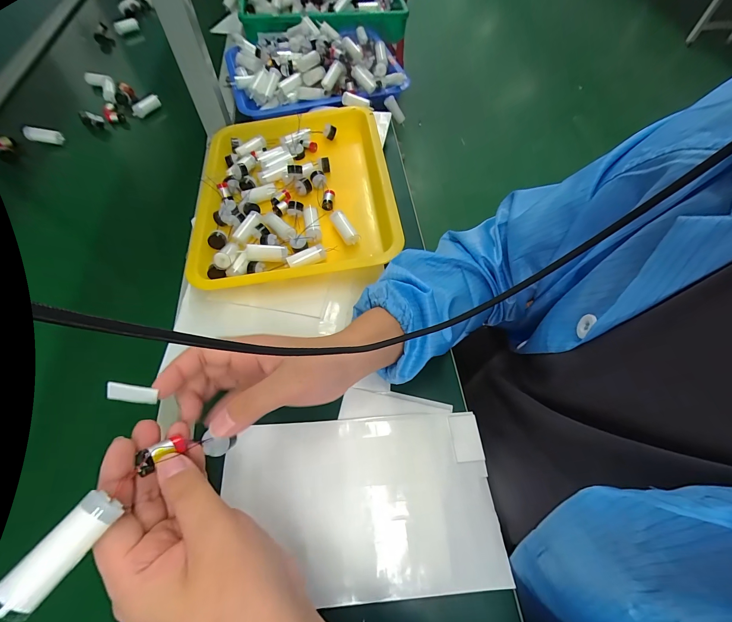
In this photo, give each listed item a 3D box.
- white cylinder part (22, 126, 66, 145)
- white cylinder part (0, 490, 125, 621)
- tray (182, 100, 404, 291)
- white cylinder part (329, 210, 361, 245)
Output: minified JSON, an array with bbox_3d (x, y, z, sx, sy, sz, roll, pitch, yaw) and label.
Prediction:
[{"bbox_3d":[-0.562,-0.306,0.561,0.057,0.019,0.015,3,60,-14],"label":"white cylinder part"},{"bbox_3d":[-0.154,0.120,0.159,0.018,0.013,0.054,26,51,12],"label":"white cylinder part"},{"bbox_3d":[-0.100,-0.176,0.459,0.263,0.055,0.335,-6,62,-5],"label":"tray"},{"bbox_3d":[-0.028,-0.107,0.410,0.015,0.019,0.050,-30,66,-17],"label":"white cylinder part"}]

